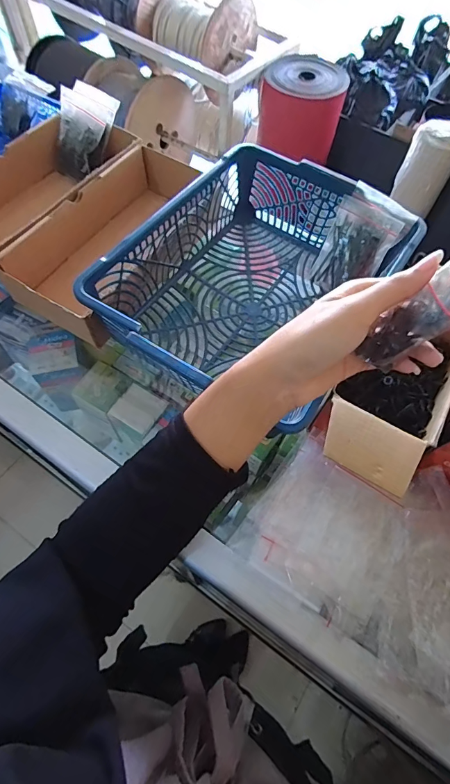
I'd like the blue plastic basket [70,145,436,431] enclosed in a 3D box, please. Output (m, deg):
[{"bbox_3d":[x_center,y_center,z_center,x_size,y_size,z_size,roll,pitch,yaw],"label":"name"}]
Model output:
[{"bbox_3d":[0.035,-0.114,0.400,0.217,0.089,0.280,32,65,14],"label":"blue plastic basket"}]

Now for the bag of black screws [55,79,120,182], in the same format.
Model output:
[{"bbox_3d":[-0.187,-0.335,0.503,0.069,0.108,0.031,33,21,11],"label":"bag of black screws"}]

